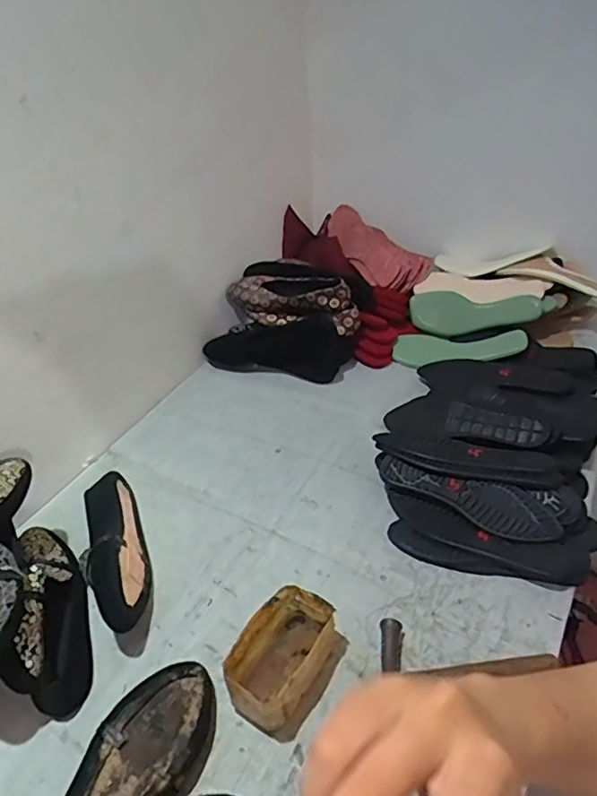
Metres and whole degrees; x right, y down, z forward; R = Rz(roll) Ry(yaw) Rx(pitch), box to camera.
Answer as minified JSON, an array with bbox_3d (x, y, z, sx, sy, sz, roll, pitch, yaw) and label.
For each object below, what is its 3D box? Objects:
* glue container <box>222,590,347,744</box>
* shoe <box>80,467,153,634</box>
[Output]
[{"bbox_3d":[-0.015,0.276,0.601,0.090,0.061,0.129,20,44,25],"label":"glue container"},{"bbox_3d":[-0.236,0.182,0.717,0.076,0.075,0.251,-16,41,-16],"label":"shoe"}]

